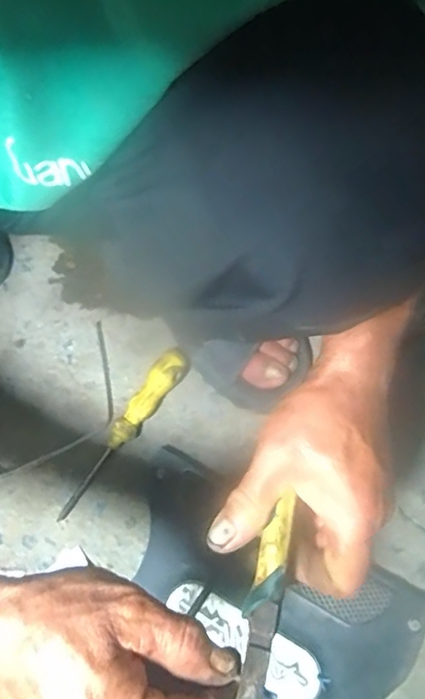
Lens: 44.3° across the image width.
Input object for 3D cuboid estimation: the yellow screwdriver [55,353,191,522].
[{"bbox_3d":[-0.093,0.083,0.527,0.026,0.037,0.193,35,72,14],"label":"yellow screwdriver"}]

